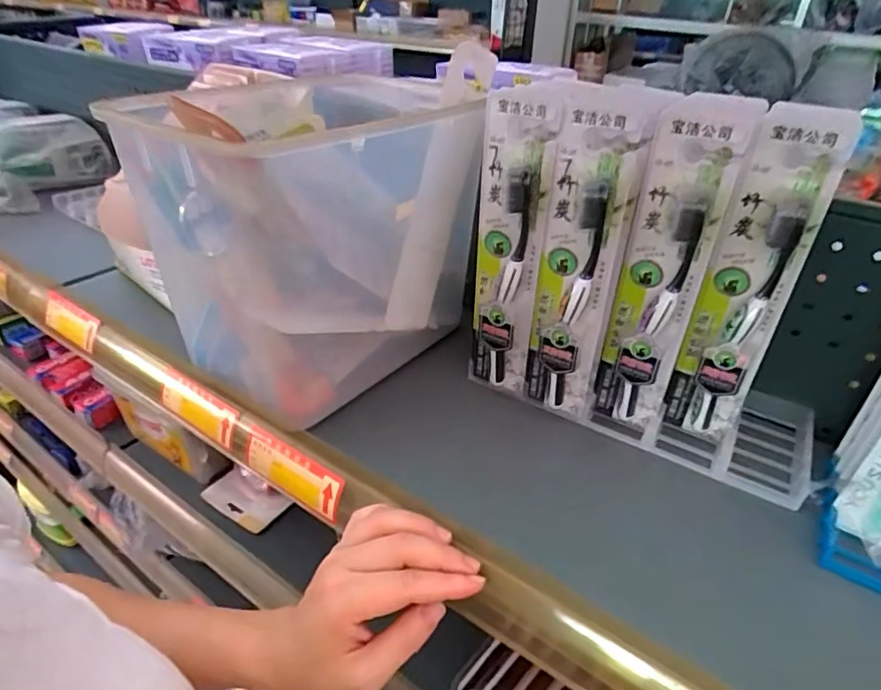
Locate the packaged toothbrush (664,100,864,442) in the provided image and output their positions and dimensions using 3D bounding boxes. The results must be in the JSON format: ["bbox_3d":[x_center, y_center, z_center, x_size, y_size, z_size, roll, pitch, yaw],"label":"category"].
[{"bbox_3d":[0.202,-0.030,0.366,0.052,0.236,0.026,19,40,24],"label":"packaged toothbrush"}]

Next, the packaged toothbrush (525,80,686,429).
[{"bbox_3d":[0.100,-0.046,0.380,0.060,0.237,0.034,5,36,7],"label":"packaged toothbrush"}]

